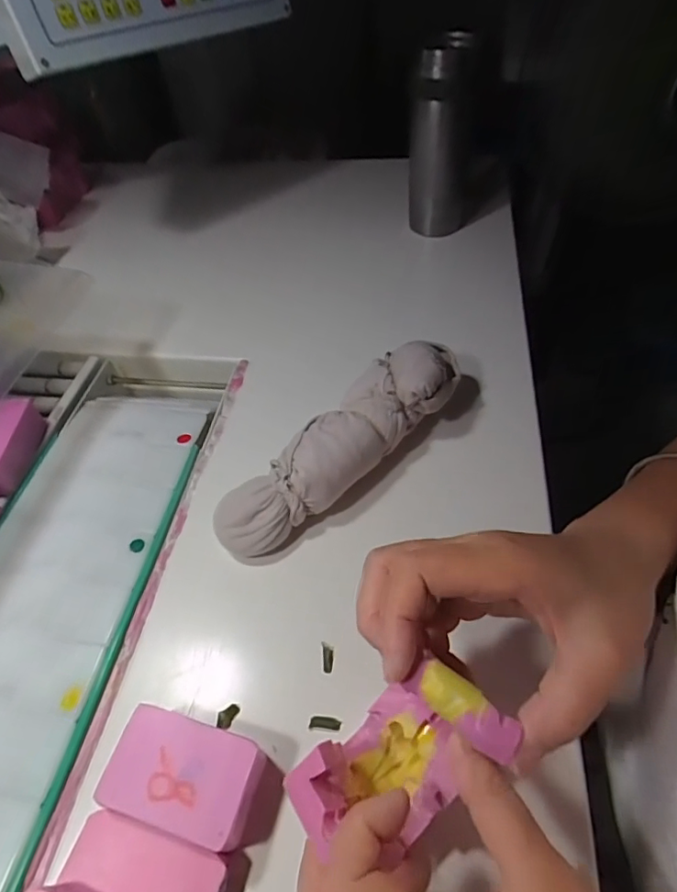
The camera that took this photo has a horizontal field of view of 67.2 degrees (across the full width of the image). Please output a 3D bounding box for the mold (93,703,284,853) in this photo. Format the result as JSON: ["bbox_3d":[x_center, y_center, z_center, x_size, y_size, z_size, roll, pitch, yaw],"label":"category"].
[{"bbox_3d":[-0.070,0.163,0.250,0.077,0.029,0.044,10,52,12],"label":"mold"}]

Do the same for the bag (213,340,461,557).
[{"bbox_3d":[0.008,-0.005,0.361,0.061,0.055,0.218,35,61,28],"label":"bag"}]

